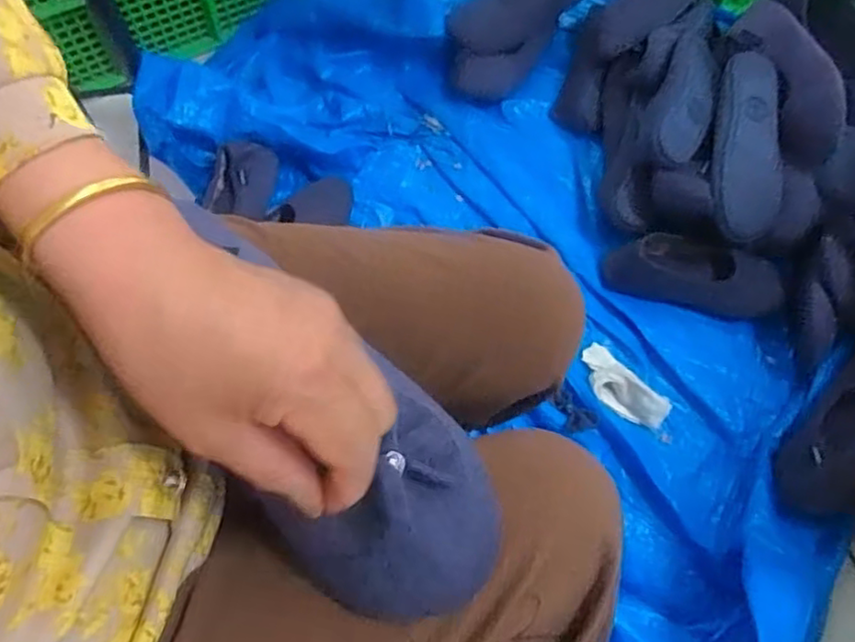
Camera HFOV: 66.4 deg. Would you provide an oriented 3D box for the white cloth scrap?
[{"bbox_3d":[0.251,0.086,0.847,0.059,0.040,0.134,-37,74,-16],"label":"white cloth scrap"}]

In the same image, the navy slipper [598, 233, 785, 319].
[{"bbox_3d":[0.371,-0.070,0.914,0.235,0.060,0.091,13,67,3],"label":"navy slipper"}]

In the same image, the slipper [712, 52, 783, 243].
[{"bbox_3d":[0.422,-0.239,0.872,0.106,0.055,0.255,3,86,-2],"label":"slipper"}]

